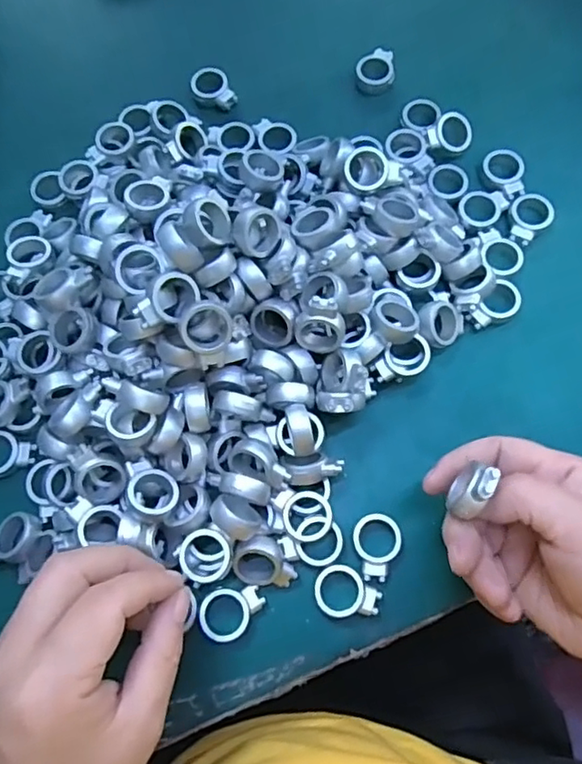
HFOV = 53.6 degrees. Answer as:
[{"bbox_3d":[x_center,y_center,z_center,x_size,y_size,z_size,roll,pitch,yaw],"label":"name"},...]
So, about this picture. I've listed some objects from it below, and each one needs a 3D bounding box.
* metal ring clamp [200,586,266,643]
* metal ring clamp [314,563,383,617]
[{"bbox_3d":[-0.030,0.119,0.300,0.033,0.010,0.025,-29,74,-7],"label":"metal ring clamp"},{"bbox_3d":[0.030,0.111,0.302,0.034,0.008,0.025,14,74,6],"label":"metal ring clamp"}]

